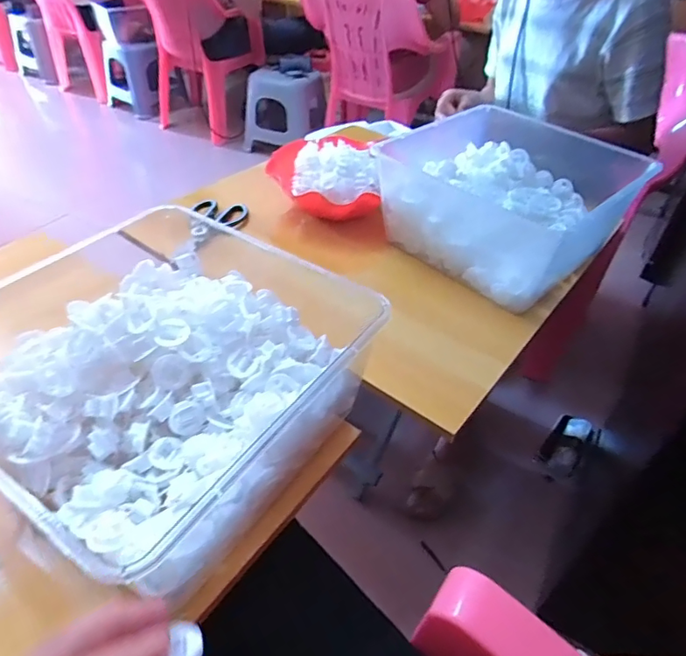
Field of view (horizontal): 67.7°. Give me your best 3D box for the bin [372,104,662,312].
[{"bbox_3d":[0.258,-0.217,0.791,0.323,0.123,0.368,33,50,29],"label":"bin"}]

